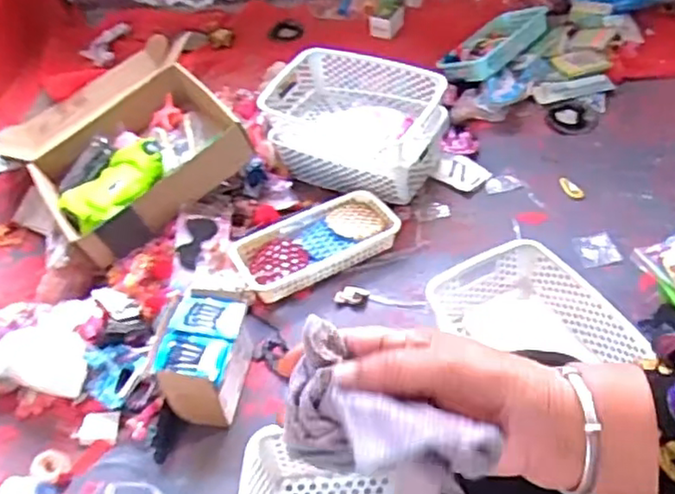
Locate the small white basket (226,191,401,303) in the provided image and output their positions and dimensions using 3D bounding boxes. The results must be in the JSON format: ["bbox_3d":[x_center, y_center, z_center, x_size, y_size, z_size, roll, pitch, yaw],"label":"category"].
[{"bbox_3d":[-0.035,-0.005,1.102,0.270,0.042,0.138,-24,48,-16],"label":"small white basket"}]

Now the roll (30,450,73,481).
[{"bbox_3d":[-0.379,0.289,0.881,0.048,0.013,0.042,20,51,24],"label":"roll"}]

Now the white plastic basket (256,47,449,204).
[{"bbox_3d":[0.023,-0.220,1.200,0.309,0.180,0.195,14,49,20],"label":"white plastic basket"}]

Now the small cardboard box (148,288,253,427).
[{"bbox_3d":[-0.181,0.151,0.918,0.109,0.114,0.145,1,46,8],"label":"small cardboard box"}]

